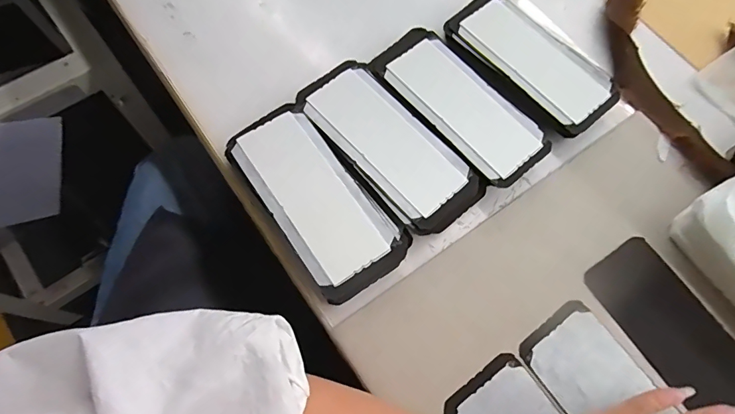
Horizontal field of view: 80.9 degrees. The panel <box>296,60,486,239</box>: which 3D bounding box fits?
[{"bbox_3d":[0.016,-0.053,0.378,0.075,0.029,0.171,-40,77,-13],"label":"panel"}]

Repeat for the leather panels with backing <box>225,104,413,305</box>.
[{"bbox_3d":[-0.041,-0.007,0.354,0.077,0.029,0.162,-35,75,-12],"label":"leather panels with backing"}]

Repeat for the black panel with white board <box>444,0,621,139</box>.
[{"bbox_3d":[0.154,-0.138,0.421,0.086,0.023,0.166,-42,77,-14],"label":"black panel with white board"}]

